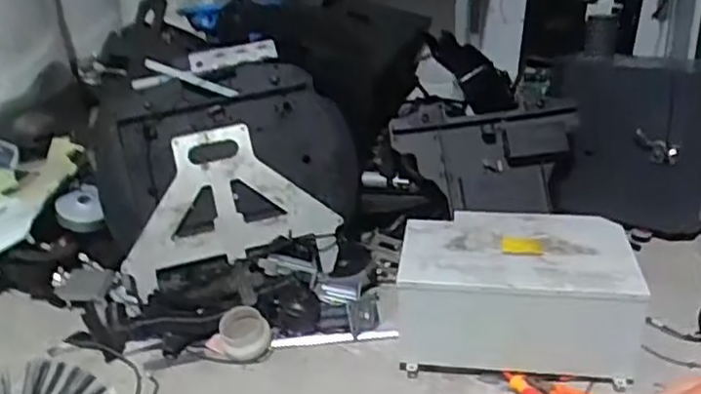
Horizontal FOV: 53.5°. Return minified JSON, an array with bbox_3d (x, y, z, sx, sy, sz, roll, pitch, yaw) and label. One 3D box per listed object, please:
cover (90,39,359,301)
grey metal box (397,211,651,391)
[{"bbox_3d":[-0.280,-0.090,1.554,0.577,0.537,0.110,-9,1,-1],"label":"cover"},{"bbox_3d":[0.337,0.186,1.379,0.454,0.216,0.294,2,26,8],"label":"grey metal box"}]

